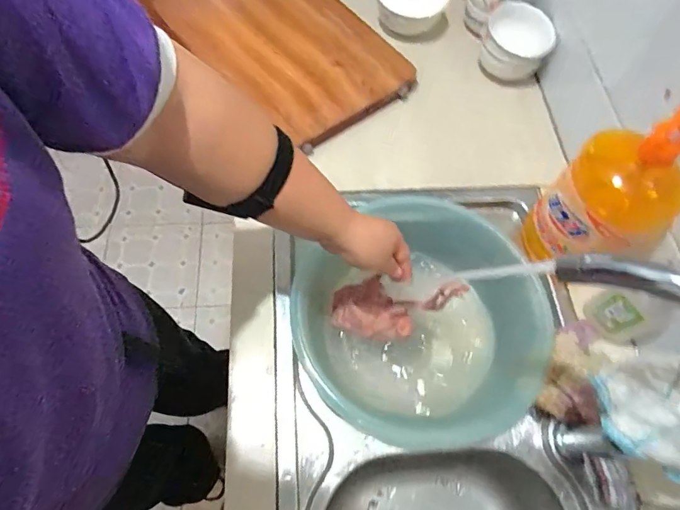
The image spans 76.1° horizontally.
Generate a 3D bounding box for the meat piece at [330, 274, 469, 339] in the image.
[{"bbox_3d":[0.079,0.078,0.619,0.178,0.041,0.090,4,94,8],"label":"meat piece"}]

